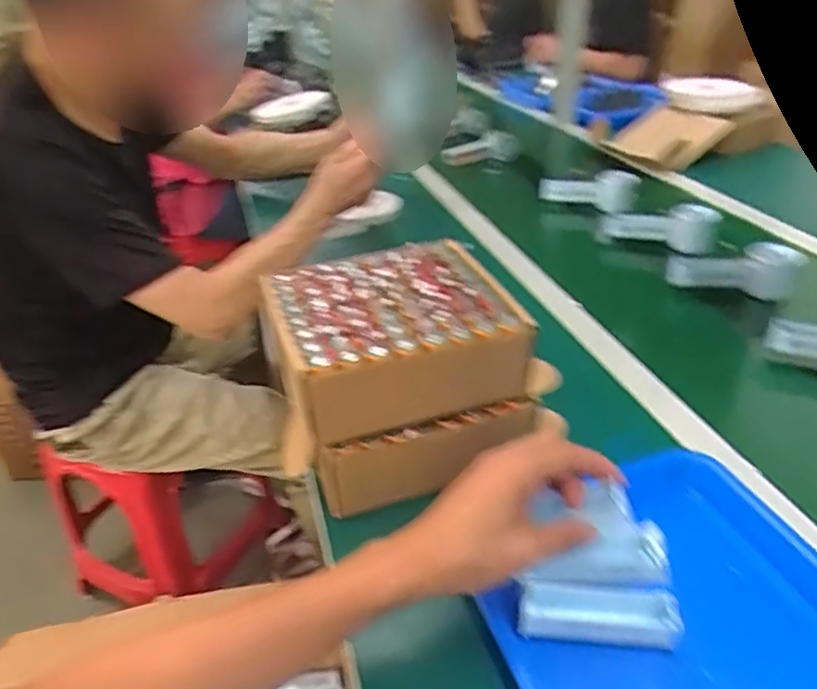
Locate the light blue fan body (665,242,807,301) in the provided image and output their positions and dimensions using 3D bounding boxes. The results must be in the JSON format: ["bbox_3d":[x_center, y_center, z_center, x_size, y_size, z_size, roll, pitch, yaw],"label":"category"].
[{"bbox_3d":[0.428,-0.106,0.833,0.152,0.064,0.039,10,36,17],"label":"light blue fan body"}]

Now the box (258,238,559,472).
[{"bbox_3d":[-0.008,-0.013,0.576,0.236,0.086,0.181,-11,35,-13],"label":"box"}]

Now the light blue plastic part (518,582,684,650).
[{"bbox_3d":[0.130,0.186,0.434,0.104,0.038,0.020,3,1,4],"label":"light blue plastic part"}]

